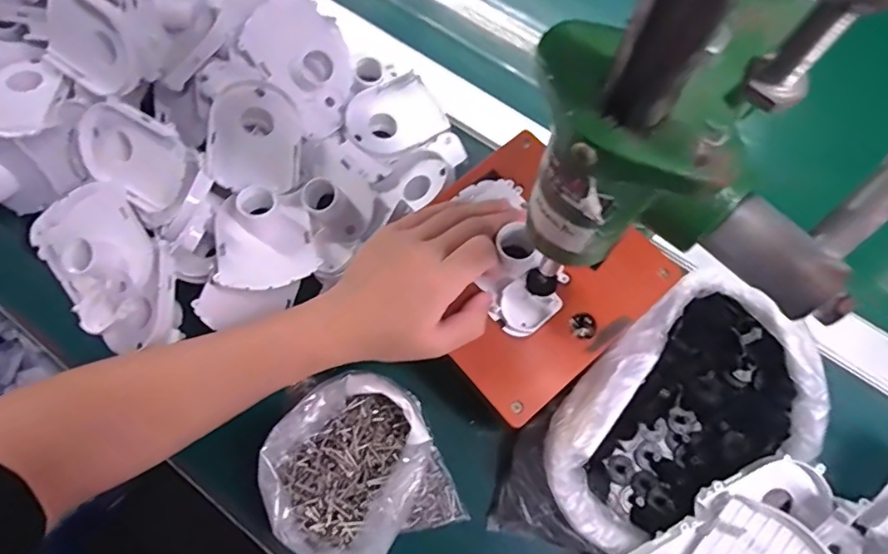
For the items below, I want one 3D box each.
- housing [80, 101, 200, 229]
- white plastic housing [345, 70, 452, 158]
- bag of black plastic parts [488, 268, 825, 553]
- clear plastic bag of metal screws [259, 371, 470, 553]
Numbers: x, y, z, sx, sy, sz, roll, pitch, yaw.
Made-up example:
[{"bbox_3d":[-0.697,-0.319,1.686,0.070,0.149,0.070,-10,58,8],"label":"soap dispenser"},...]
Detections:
[{"bbox_3d":[-0.231,-0.090,0.414,0.096,0.026,0.070,34,112,5],"label":"housing"},{"bbox_3d":[-0.041,-0.134,0.460,0.080,0.022,0.062,-33,74,-9],"label":"white plastic housing"},{"bbox_3d":[0.139,0.105,0.374,0.224,0.060,0.124,-33,74,-9],"label":"bag of black plastic parts"},{"bbox_3d":[-0.058,0.125,0.353,0.107,0.048,0.110,-22,73,-6],"label":"clear plastic bag of metal screws"}]

